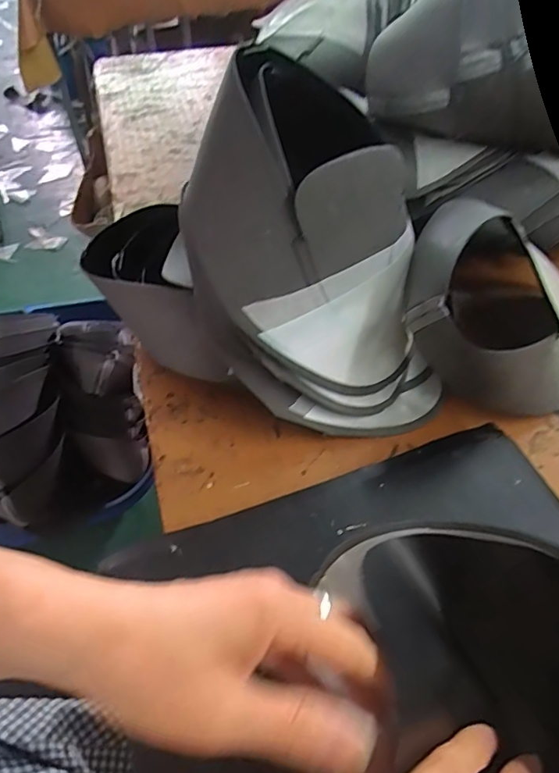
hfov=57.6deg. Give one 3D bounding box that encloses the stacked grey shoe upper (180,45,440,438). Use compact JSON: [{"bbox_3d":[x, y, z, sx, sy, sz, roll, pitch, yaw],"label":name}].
[{"bbox_3d":[0.032,-0.086,0.377,0.198,0.216,0.153,-6,52,-6],"label":"stacked grey shoe upper"}]

